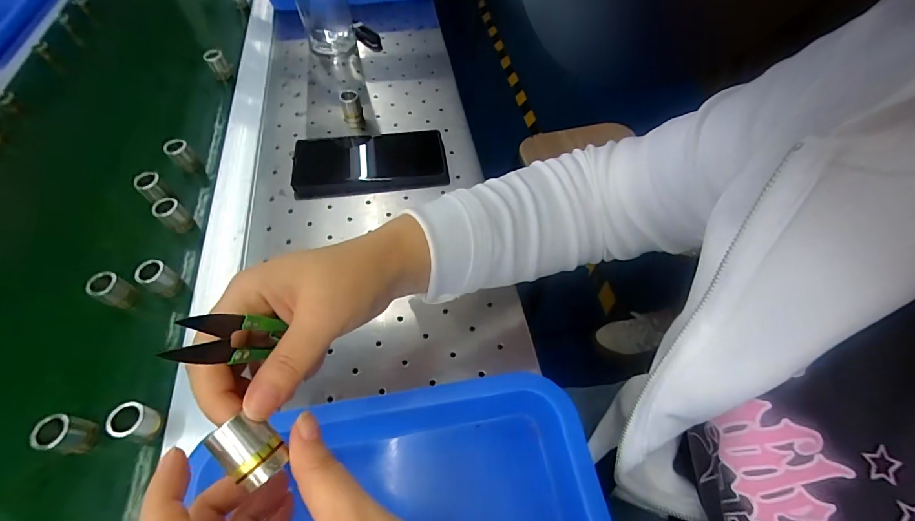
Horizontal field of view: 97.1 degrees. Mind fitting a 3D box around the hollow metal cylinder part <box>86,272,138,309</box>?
[{"bbox_3d":[-0.299,0.026,0.351,0.019,0.032,0.022,25,62,17],"label":"hollow metal cylinder part"}]

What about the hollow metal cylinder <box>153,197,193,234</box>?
[{"bbox_3d":[-0.277,-0.042,0.396,0.023,0.035,0.021,-1,58,1],"label":"hollow metal cylinder"}]

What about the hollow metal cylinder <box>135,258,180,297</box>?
[{"bbox_3d":[-0.262,0.017,0.356,0.018,0.034,0.021,29,63,19],"label":"hollow metal cylinder"}]

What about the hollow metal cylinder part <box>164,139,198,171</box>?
[{"bbox_3d":[-0.299,-0.112,0.442,0.021,0.038,0.017,-36,63,-19],"label":"hollow metal cylinder part"}]

